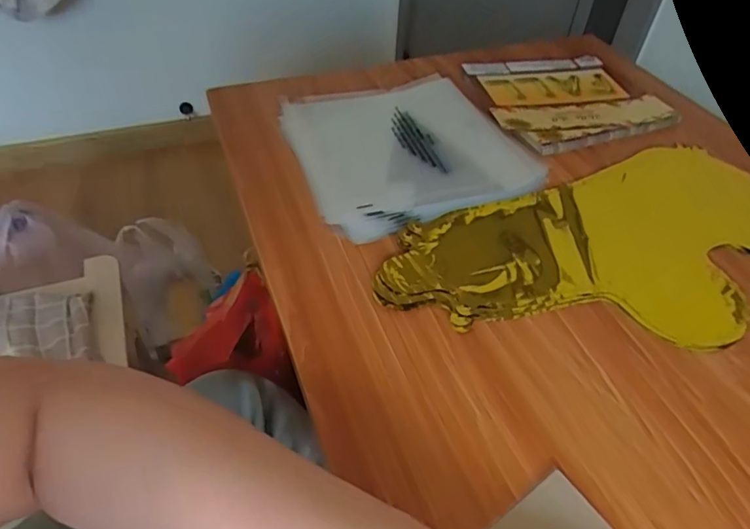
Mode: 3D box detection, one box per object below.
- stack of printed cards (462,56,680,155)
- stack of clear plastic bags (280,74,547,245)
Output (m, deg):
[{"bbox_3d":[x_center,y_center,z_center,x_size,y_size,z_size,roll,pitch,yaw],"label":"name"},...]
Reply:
[{"bbox_3d":[0.217,-0.194,0.601,0.196,0.016,0.172,-11,48,-14],"label":"stack of printed cards"},{"bbox_3d":[0.025,-0.125,0.525,0.213,0.015,0.219,-18,50,-19],"label":"stack of clear plastic bags"}]

